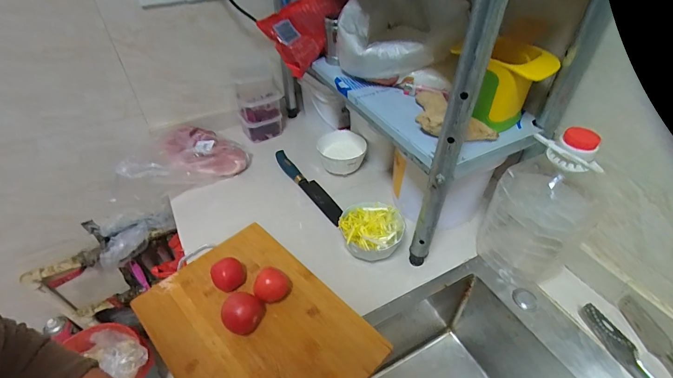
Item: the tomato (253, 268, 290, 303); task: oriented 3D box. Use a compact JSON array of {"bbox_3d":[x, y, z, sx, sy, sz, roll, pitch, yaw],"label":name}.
[{"bbox_3d":[-0.096,0.147,0.536,0.045,0.051,0.046,4,44,5],"label":"tomato"}]

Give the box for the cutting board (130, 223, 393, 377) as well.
[{"bbox_3d":[-0.122,0.207,0.519,0.337,0.030,0.237,33,52,30],"label":"cutting board"}]

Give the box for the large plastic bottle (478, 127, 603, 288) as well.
[{"bbox_3d":[0.316,0.029,0.539,0.134,0.257,0.113,33,53,30],"label":"large plastic bottle"}]

